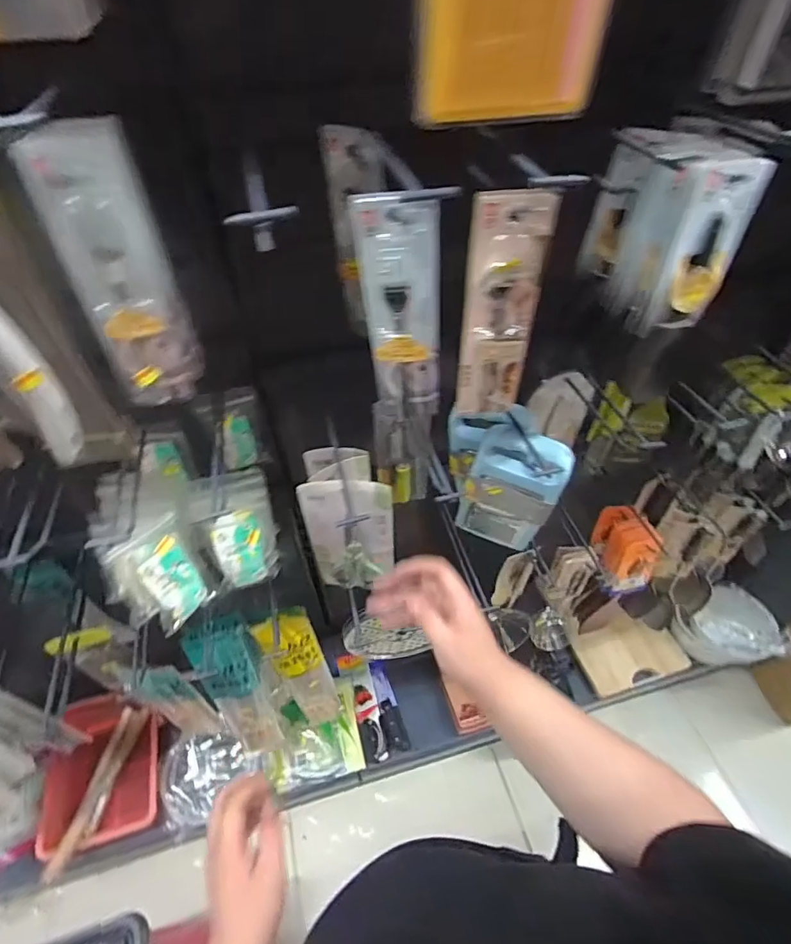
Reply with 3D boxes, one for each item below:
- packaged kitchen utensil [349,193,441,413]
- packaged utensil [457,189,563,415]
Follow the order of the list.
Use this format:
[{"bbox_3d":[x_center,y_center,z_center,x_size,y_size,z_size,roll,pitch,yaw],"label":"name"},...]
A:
[{"bbox_3d":[0.006,-0.148,0.475,0.076,0.215,0.018,4,49,4],"label":"packaged kitchen utensil"},{"bbox_3d":[0.100,-0.145,0.479,0.070,0.233,0.026,3,49,4],"label":"packaged utensil"}]

